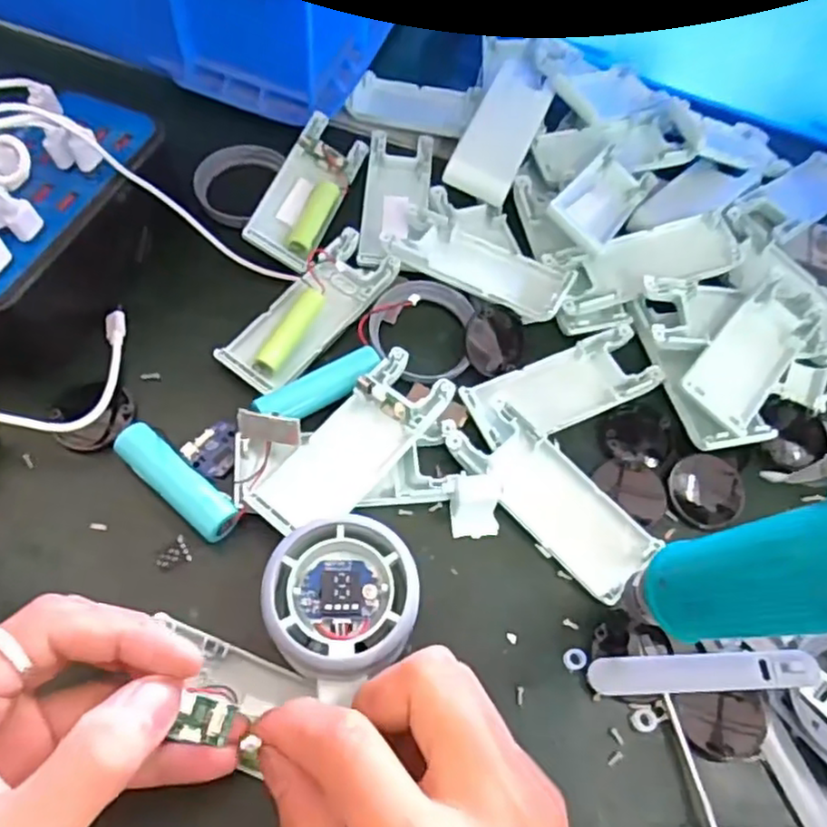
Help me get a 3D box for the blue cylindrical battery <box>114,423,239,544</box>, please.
[{"bbox_3d":[-0.108,0.032,0.312,0.067,0.017,0.019,39,67,15],"label":"blue cylindrical battery"}]

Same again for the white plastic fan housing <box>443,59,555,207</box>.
[{"bbox_3d":[0.054,-0.171,0.415,0.038,0.025,0.098,23,64,8],"label":"white plastic fan housing"}]

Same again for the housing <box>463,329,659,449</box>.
[{"bbox_3d":[0.078,-0.014,0.349,0.102,0.015,0.040,-22,67,-14],"label":"housing"}]

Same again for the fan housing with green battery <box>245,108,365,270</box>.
[{"bbox_3d":[-0.062,-0.129,0.395,0.039,0.019,0.103,25,64,-7],"label":"fan housing with green battery"}]

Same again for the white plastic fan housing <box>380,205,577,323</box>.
[{"bbox_3d":[0.036,-0.082,0.374,0.100,0.019,0.046,30,65,11],"label":"white plastic fan housing"}]

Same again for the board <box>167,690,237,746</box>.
[{"bbox_3d":[-0.071,0.104,0.233,0.017,0.010,0.014,10,63,1],"label":"board"}]

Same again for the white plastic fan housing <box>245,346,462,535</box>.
[{"bbox_3d":[-0.028,0.016,0.318,0.040,0.021,0.103,38,67,15],"label":"white plastic fan housing"}]

